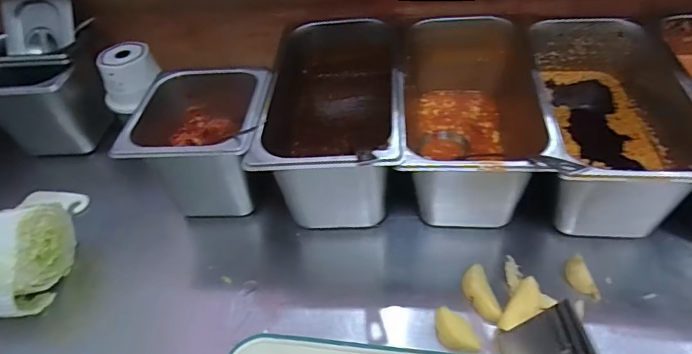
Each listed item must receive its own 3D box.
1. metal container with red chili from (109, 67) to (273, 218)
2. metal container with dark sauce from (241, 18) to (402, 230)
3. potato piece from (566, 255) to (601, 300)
[{"bbox_3d":[-0.177,-0.043,0.634,0.169,0.152,0.180,0,47,7],"label":"metal container with red chili"},{"bbox_3d":[-0.005,-0.094,0.649,0.168,0.136,0.344,0,47,7],"label":"metal container with dark sauce"},{"bbox_3d":[0.263,0.110,0.520,0.028,0.014,0.054,-6,47,2],"label":"potato piece"}]

